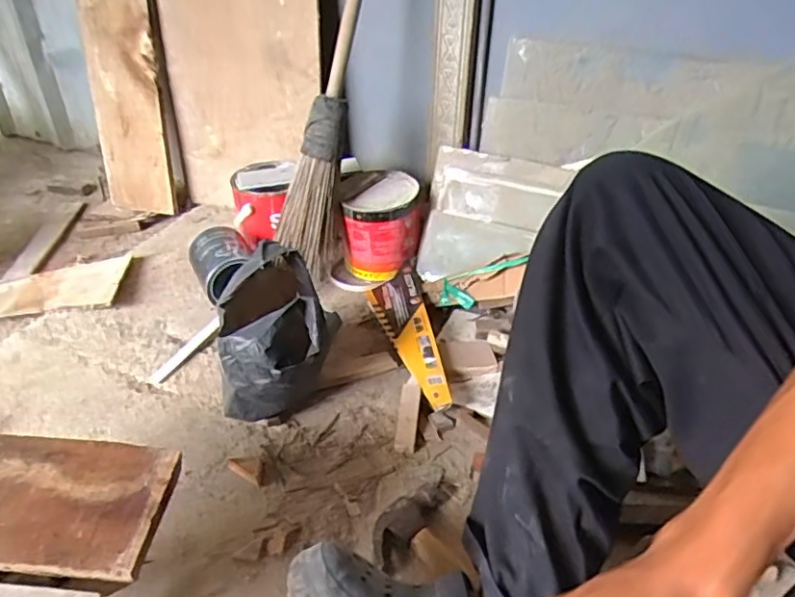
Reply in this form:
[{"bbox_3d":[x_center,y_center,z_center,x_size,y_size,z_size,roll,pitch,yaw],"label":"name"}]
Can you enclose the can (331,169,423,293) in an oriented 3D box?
[{"bbox_3d":[-0.040,-0.130,1.133,0.173,0.166,0.178,-1,37,-1],"label":"can"}]

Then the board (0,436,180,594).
[{"bbox_3d":[-0.379,0.173,0.522,0.348,0.019,0.120,3,37,4],"label":"board"}]

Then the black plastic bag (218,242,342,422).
[{"bbox_3d":[-0.167,0.056,0.843,0.151,0.214,0.153,-2,37,-4],"label":"black plastic bag"}]

